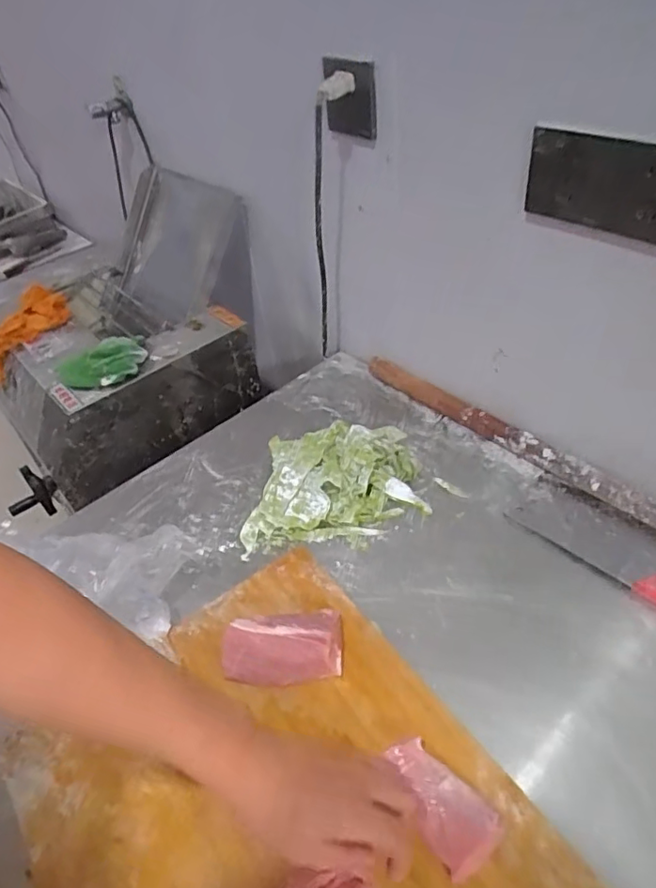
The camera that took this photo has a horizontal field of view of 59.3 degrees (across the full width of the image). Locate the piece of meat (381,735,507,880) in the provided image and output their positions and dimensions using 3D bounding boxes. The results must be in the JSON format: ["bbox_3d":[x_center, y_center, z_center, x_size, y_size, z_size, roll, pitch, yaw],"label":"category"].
[{"bbox_3d":[0.096,0.302,0.490,0.053,0.024,0.102,-27,47,-19],"label":"piece of meat"}]

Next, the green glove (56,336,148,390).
[{"bbox_3d":[-0.373,-0.131,0.960,0.147,0.042,0.095,-26,45,-17],"label":"green glove"}]

